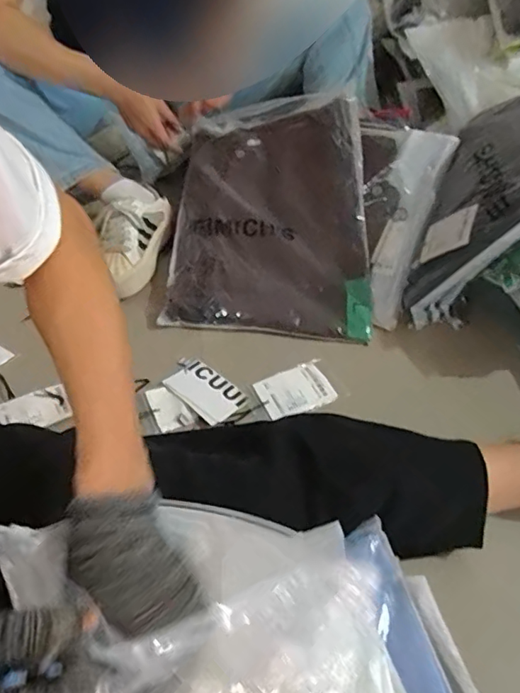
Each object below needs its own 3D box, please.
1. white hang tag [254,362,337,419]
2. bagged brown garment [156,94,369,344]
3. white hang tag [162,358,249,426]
[{"bbox_3d":[0.048,0.060,0.700,0.100,0.009,0.064,-20,61,-23],"label":"white hang tag"},{"bbox_3d":[0.015,-0.253,0.879,0.313,0.080,0.519,3,61,3],"label":"bagged brown garment"},{"bbox_3d":[-0.080,0.057,0.690,0.114,0.006,0.067,33,44,24],"label":"white hang tag"}]

